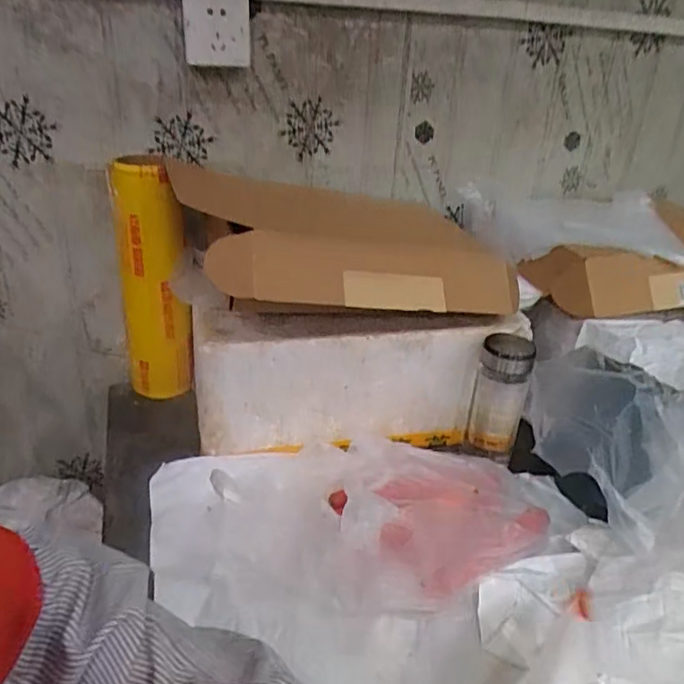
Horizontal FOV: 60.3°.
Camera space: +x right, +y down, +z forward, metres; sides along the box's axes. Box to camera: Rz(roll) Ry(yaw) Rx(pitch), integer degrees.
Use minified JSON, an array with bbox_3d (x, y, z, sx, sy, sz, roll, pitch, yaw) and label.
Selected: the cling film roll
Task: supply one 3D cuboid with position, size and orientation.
[{"bbox_3d":[-0.280,-0.083,0.879,0.091,0.367,0.088,-7,30,-20],"label":"cling film roll"}]

